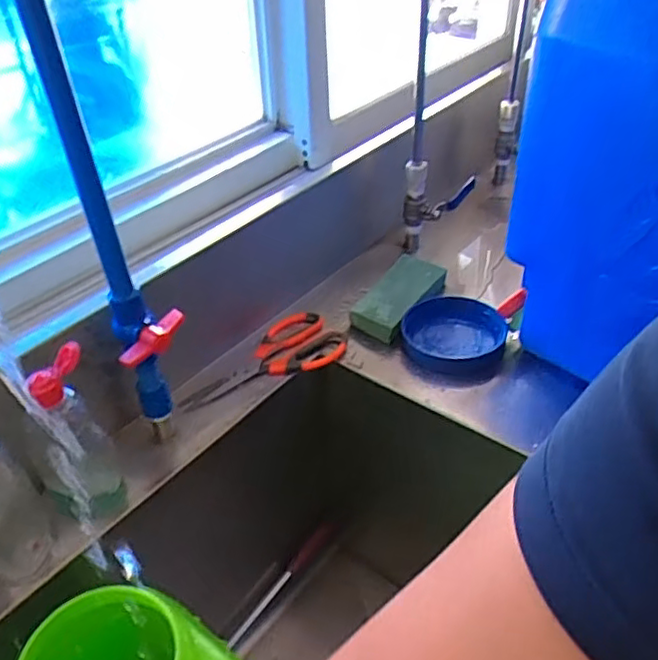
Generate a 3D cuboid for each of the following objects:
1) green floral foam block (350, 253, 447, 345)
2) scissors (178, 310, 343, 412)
[{"bbox_3d":[0.090,-0.040,0.845,0.073,0.032,0.150,21,44,27],"label":"green floral foam block"},{"bbox_3d":[-0.081,0.034,0.769,0.205,0.019,0.094,-18,41,-19],"label":"scissors"}]

